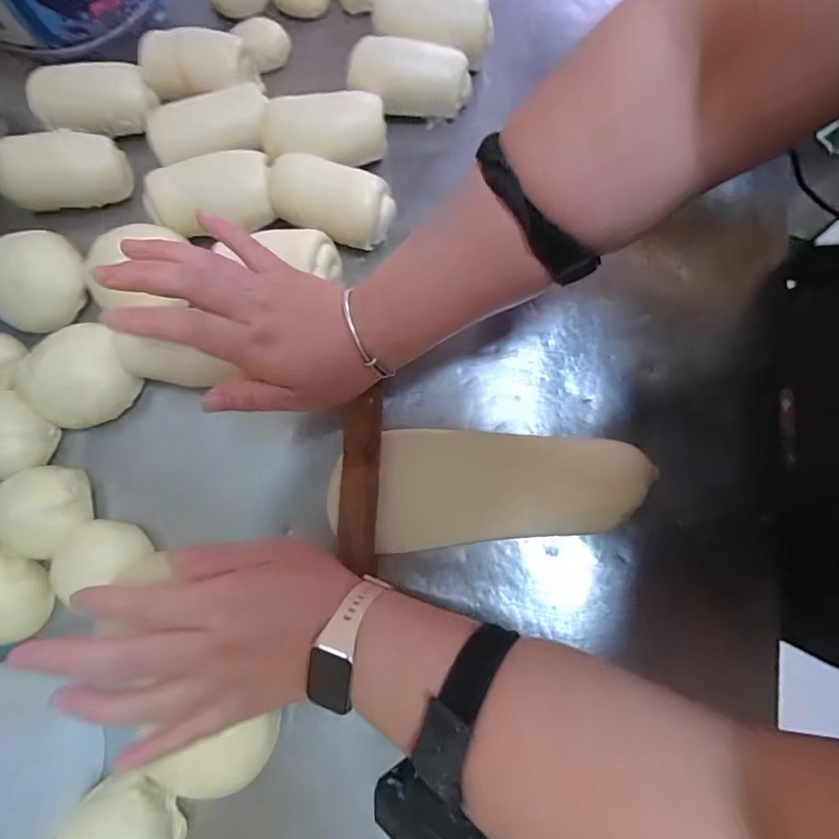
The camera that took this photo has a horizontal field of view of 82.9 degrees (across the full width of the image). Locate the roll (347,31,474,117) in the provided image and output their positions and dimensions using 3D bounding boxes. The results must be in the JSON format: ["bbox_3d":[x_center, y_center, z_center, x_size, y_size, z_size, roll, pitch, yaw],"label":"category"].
[{"bbox_3d":[-0.008,-0.289,0.402,0.102,0.034,0.053,-4,77,0],"label":"roll"}]

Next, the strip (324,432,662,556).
[{"bbox_3d":[0.046,0.044,0.335,0.214,0.014,0.082,-7,77,4],"label":"strip"}]

